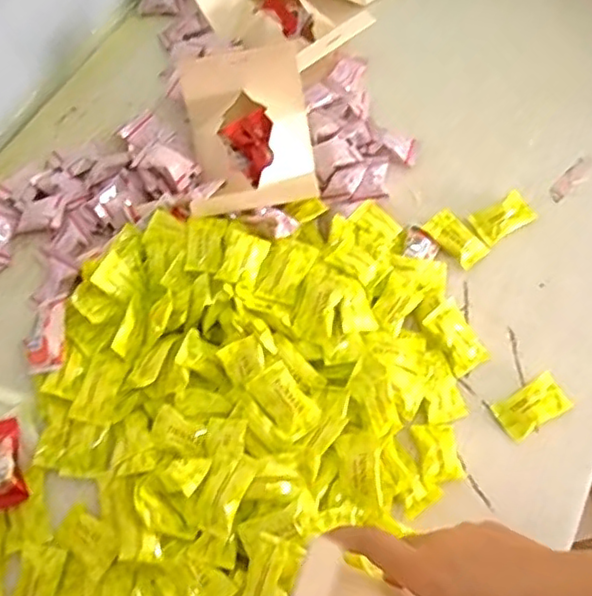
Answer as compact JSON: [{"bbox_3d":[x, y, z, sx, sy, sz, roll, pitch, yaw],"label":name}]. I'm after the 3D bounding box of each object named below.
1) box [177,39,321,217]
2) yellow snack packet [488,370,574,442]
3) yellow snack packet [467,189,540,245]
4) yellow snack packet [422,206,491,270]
[{"bbox_3d":[-0.049,-0.171,0.654,0.130,0.051,0.181,-11,65,-6],"label":"box"},{"bbox_3d":[0.213,0.098,0.569,0.066,0.016,0.037,-27,69,-14],"label":"yellow snack packet"},{"bbox_3d":[0.217,-0.084,0.658,0.069,0.007,0.038,-31,70,-15],"label":"yellow snack packet"},{"bbox_3d":[0.163,-0.062,0.642,0.036,0.004,0.065,-36,72,-17],"label":"yellow snack packet"}]

